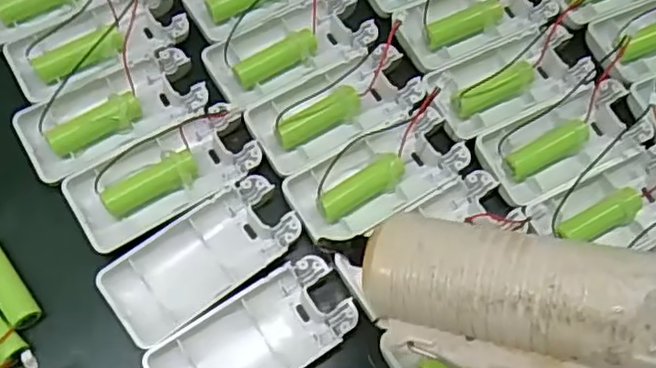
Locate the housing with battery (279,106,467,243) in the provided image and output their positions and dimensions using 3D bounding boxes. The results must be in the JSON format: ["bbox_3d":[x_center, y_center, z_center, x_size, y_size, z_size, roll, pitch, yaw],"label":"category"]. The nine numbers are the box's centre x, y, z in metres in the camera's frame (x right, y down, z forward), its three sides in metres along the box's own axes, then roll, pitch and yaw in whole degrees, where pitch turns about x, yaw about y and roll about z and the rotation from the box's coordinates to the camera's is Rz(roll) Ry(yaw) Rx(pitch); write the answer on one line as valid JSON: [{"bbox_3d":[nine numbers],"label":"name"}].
[{"bbox_3d":[0.027,-0.003,0.344,0.091,0.020,0.045,-27,71,-15],"label":"housing with battery"}]

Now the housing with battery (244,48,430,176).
[{"bbox_3d":[0.003,-0.040,0.363,0.093,0.016,0.039,-27,71,-15],"label":"housing with battery"}]

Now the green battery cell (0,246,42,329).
[{"bbox_3d":[-0.154,0.046,0.316,0.013,0.012,0.050,-35,73,-17],"label":"green battery cell"}]

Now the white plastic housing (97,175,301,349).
[{"bbox_3d":[-0.061,0.036,0.327,0.093,0.017,0.042,-35,73,-18],"label":"white plastic housing"}]

